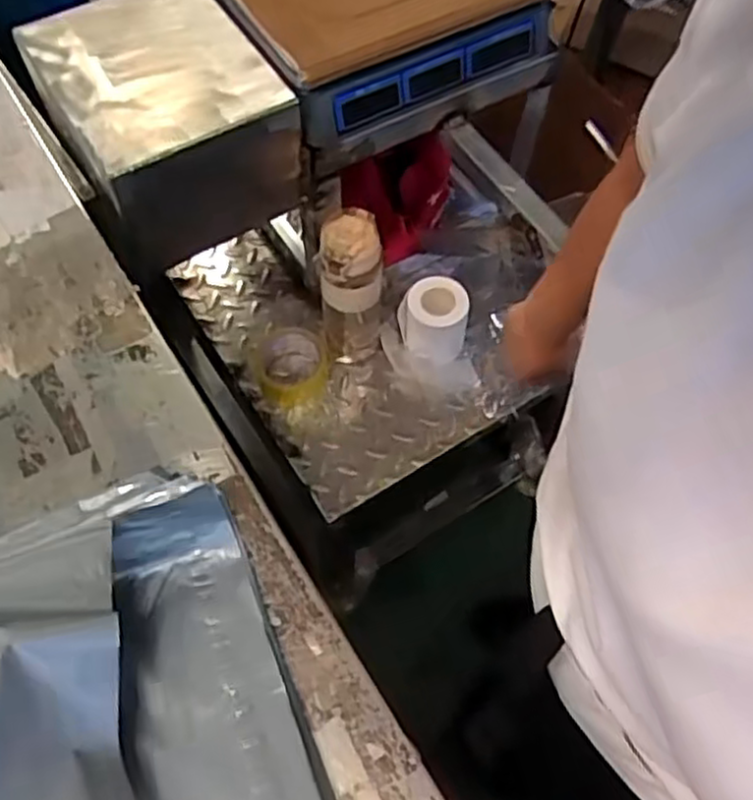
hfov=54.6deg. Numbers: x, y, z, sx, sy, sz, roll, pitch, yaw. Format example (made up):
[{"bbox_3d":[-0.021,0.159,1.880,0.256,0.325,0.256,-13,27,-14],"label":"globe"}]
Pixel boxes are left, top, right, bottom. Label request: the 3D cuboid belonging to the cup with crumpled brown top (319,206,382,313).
[{"bbox_3d":[-0.031,-0.165,0.858,0.076,0.108,0.070,1,62,-3],"label":"cup with crumpled brown top"}]

